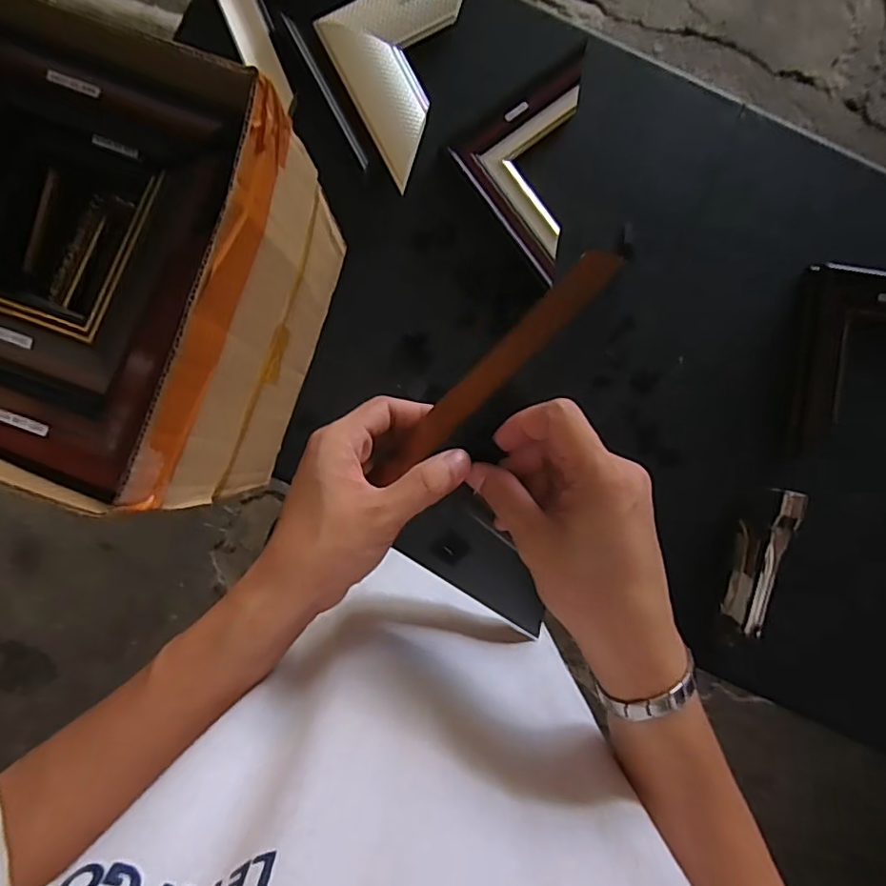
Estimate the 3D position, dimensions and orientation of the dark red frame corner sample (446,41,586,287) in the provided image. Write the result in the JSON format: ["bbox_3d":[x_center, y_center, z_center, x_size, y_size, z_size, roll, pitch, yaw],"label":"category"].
[{"bbox_3d":[0.076,-0.316,0.634,0.128,0.034,0.235,9,91,-2],"label":"dark red frame corner sample"}]

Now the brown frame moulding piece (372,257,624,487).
[{"bbox_3d":[0.026,-0.040,0.326,0.018,0.027,0.176,46,104,0],"label":"brown frame moulding piece"}]

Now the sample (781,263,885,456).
[{"bbox_3d":[0.481,-0.082,0.625,0.199,0.024,0.208,9,91,-2],"label":"sample"}]

